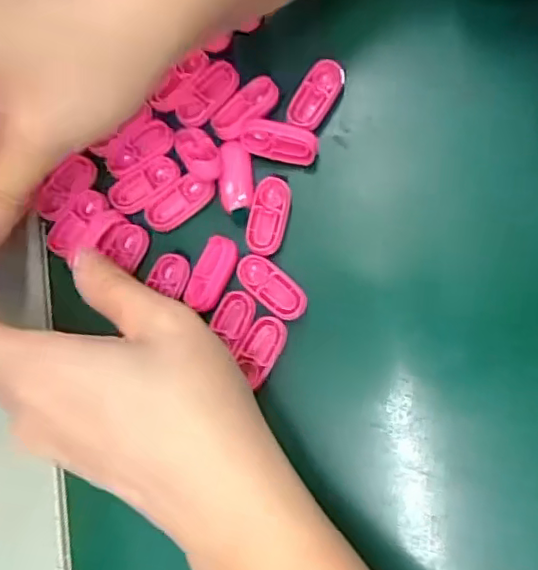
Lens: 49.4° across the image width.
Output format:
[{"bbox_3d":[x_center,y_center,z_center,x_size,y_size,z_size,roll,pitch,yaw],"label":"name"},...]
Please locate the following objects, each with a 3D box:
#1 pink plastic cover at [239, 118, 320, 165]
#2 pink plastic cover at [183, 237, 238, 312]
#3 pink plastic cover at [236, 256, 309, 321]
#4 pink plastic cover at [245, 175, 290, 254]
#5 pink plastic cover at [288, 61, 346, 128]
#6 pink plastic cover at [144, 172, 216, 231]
[{"bbox_3d":[0.004,-0.064,0.256,0.033,0.009,0.012,13,78,4],"label":"pink plastic cover"},{"bbox_3d":[-0.025,-0.005,0.253,0.016,0.004,0.033,25,79,6],"label":"pink plastic cover"},{"bbox_3d":[0.001,0.001,0.250,0.034,0.004,0.015,40,81,9],"label":"pink plastic cover"},{"bbox_3d":[0.000,-0.031,0.255,0.016,0.004,0.033,11,78,4],"label":"pink plastic cover"},{"bbox_3d":[0.021,-0.084,0.259,0.017,0.005,0.033,31,80,8],"label":"pink plastic cover"},{"bbox_3d":[-0.041,-0.038,0.261,0.032,0.009,0.017,-38,79,-7],"label":"pink plastic cover"}]

